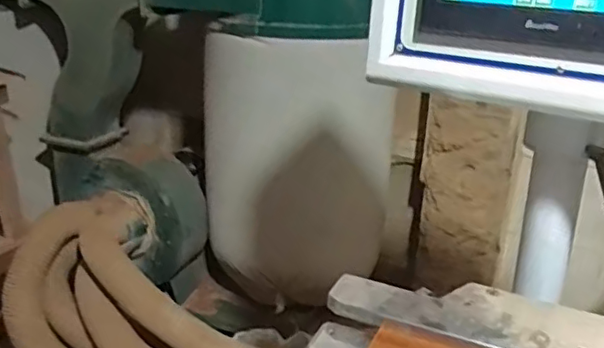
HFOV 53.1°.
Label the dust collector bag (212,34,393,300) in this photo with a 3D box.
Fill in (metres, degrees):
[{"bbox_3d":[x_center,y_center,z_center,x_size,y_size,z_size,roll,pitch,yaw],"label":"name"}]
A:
[{"bbox_3d":[-0.017,-0.018,1.938,0.495,0.851,0.436,-15,28,-35],"label":"dust collector bag"}]

